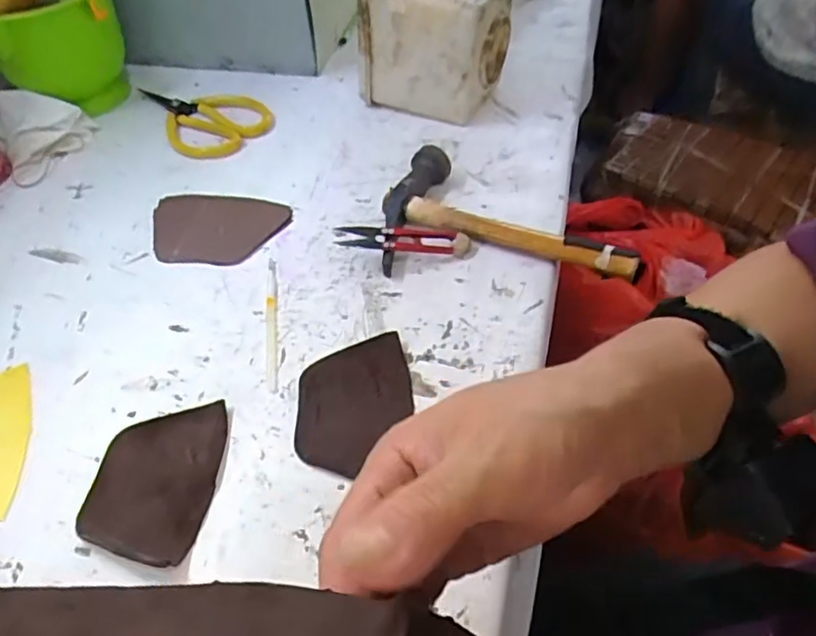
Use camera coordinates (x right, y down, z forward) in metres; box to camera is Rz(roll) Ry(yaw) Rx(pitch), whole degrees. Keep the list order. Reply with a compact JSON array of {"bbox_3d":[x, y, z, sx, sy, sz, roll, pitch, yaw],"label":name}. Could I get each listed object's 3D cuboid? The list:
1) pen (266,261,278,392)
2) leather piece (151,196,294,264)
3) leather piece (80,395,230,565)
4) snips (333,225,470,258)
[{"bbox_3d":[-0.100,0.000,0.439,0.008,0.004,0.125,-8,48,-3],"label":"pen"},{"bbox_3d":[-0.166,-0.078,0.513,0.118,0.004,0.083,6,49,9],"label":"leather piece"},{"bbox_3d":[-0.148,0.093,0.354,0.068,0.005,0.101,3,45,2],"label":"leather piece"},{"bbox_3d":[-0.003,-0.061,0.467,0.102,0.011,0.022,2,47,-11],"label":"snips"}]

